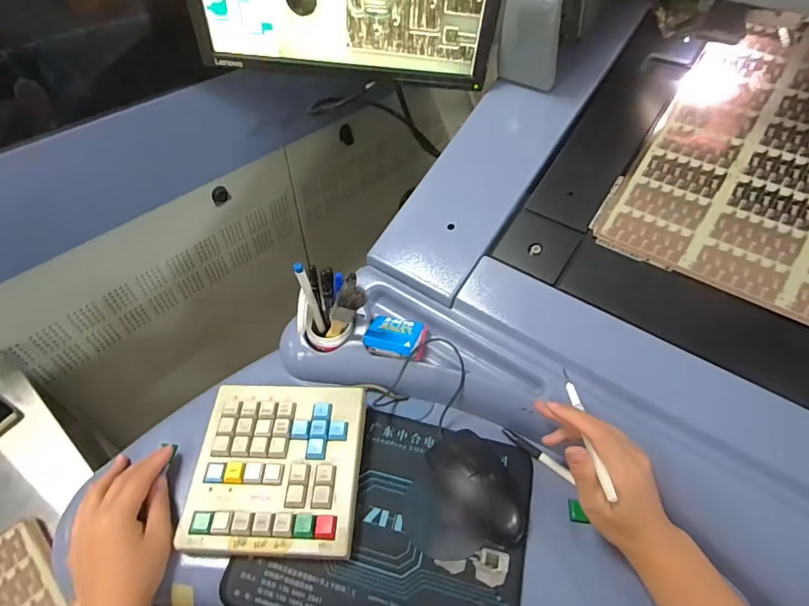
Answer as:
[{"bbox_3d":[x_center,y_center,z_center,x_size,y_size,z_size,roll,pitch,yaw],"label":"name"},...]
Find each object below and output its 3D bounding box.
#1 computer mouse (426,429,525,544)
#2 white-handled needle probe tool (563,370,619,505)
[{"bbox_3d":[0.072,0.174,0.438,0.067,0.031,0.112,-20,52,-17],"label":"computer mouse"},{"bbox_3d":[0.154,0.107,0.384,0.007,0.008,0.111,-5,57,-5],"label":"white-handled needle probe tool"}]

